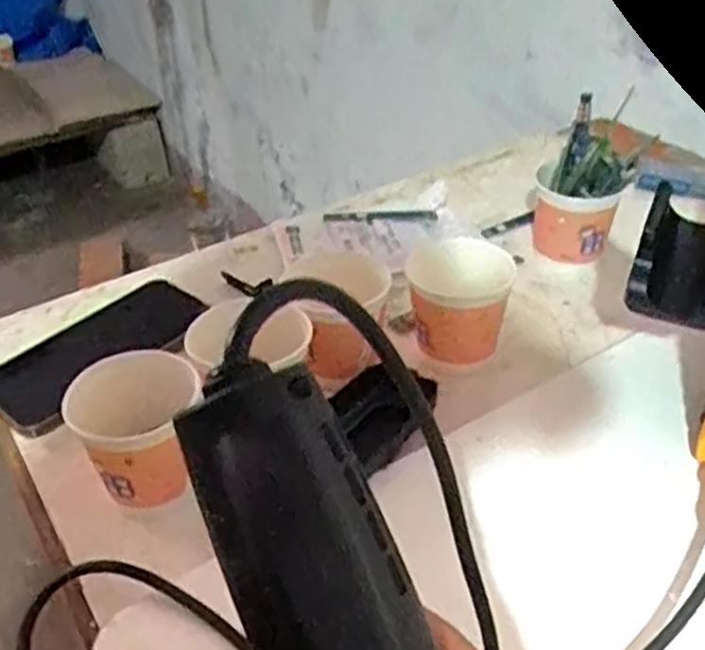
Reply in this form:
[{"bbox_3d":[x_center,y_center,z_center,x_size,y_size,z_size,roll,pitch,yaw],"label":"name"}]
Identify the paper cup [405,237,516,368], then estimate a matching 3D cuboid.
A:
[{"bbox_3d":[0.070,-0.011,0.502,0.064,0.073,0.062,-1,37,1],"label":"paper cup"}]

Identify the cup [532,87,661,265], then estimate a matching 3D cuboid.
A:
[{"bbox_3d":[0.182,-0.104,0.596,0.073,0.108,0.088,10,38,15],"label":"cup"}]

